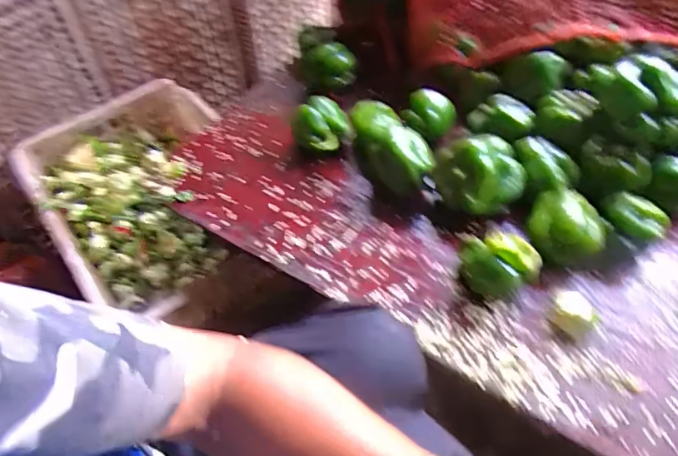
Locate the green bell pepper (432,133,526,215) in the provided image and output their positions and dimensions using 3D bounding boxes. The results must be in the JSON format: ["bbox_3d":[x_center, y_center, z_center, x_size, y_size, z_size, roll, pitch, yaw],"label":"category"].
[{"bbox_3d":[0.185,-0.063,0.629,0.112,0.096,0.079,-7,52,-2],"label":"green bell pepper"}]

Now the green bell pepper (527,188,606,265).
[{"bbox_3d":[0.271,0.003,0.578,0.086,0.069,0.066,37,62,27],"label":"green bell pepper"}]

